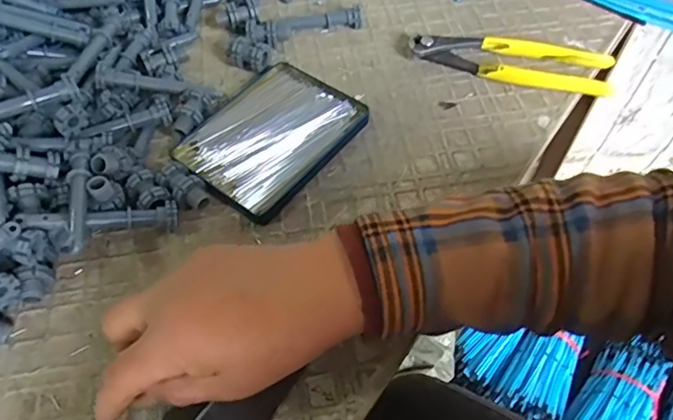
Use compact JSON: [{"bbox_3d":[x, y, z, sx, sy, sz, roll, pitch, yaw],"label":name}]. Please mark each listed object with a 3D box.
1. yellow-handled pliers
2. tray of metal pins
[{"bbox_3d":[0.146,-0.125,0.454,0.164,0.020,0.040,13,57,8],"label":"yellow-handled pliers"},{"bbox_3d":[-0.052,-0.059,0.415,0.101,0.013,0.127,34,62,20],"label":"tray of metal pins"}]

